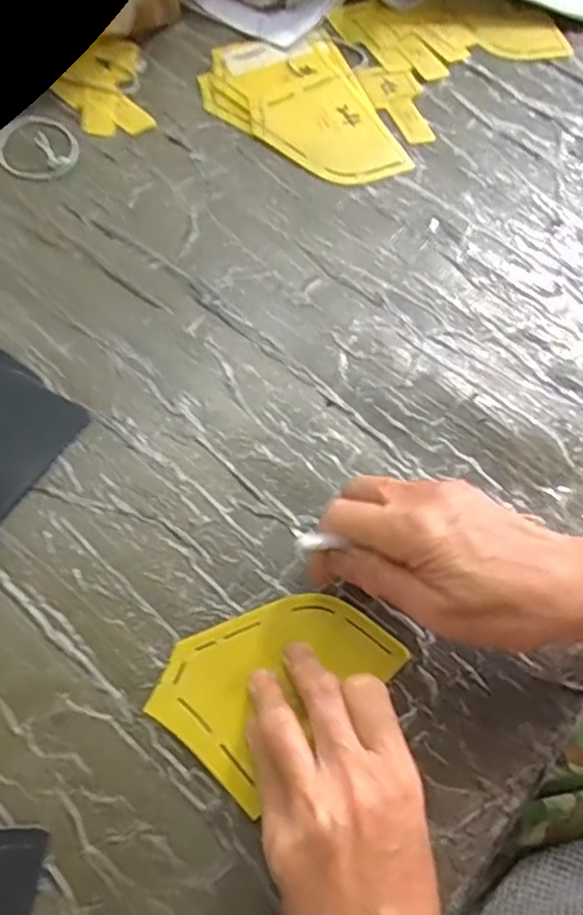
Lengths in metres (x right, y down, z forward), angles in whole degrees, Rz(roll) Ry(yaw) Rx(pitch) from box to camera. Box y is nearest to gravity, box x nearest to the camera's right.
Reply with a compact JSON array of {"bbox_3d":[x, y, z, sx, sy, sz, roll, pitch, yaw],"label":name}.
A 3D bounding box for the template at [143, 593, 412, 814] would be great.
[{"bbox_3d":[-0.008,0.110,0.334,0.111,0.004,0.081,-41,75,-16],"label":"template"}]

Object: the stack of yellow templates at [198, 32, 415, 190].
[{"bbox_3d":[0.006,-0.251,0.476,0.107,0.009,0.149,-23,71,-10],"label":"stack of yellow templates"}]

